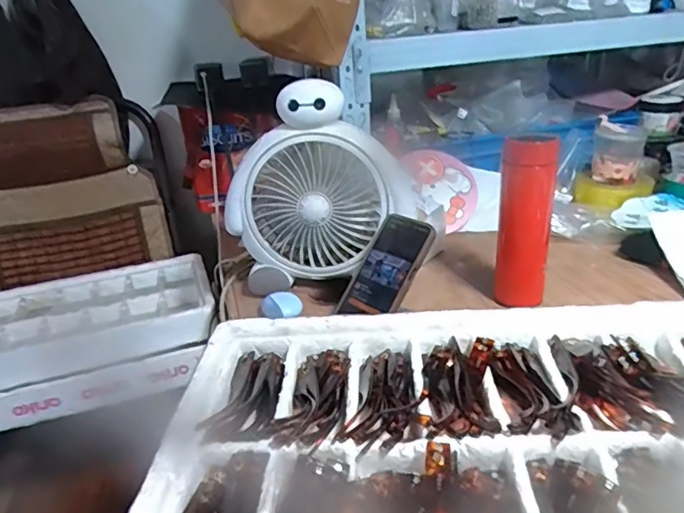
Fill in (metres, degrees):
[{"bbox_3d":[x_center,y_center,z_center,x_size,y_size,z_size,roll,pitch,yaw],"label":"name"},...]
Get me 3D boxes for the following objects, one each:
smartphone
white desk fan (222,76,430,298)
[{"bbox_3d":[0.056,0.018,0.668,0.081,0.142,0.017,25,-4,40],"label":"smartphone"},{"bbox_3d":[-0.032,-0.095,0.738,0.271,0.251,0.102,0,26,10],"label":"white desk fan"}]

